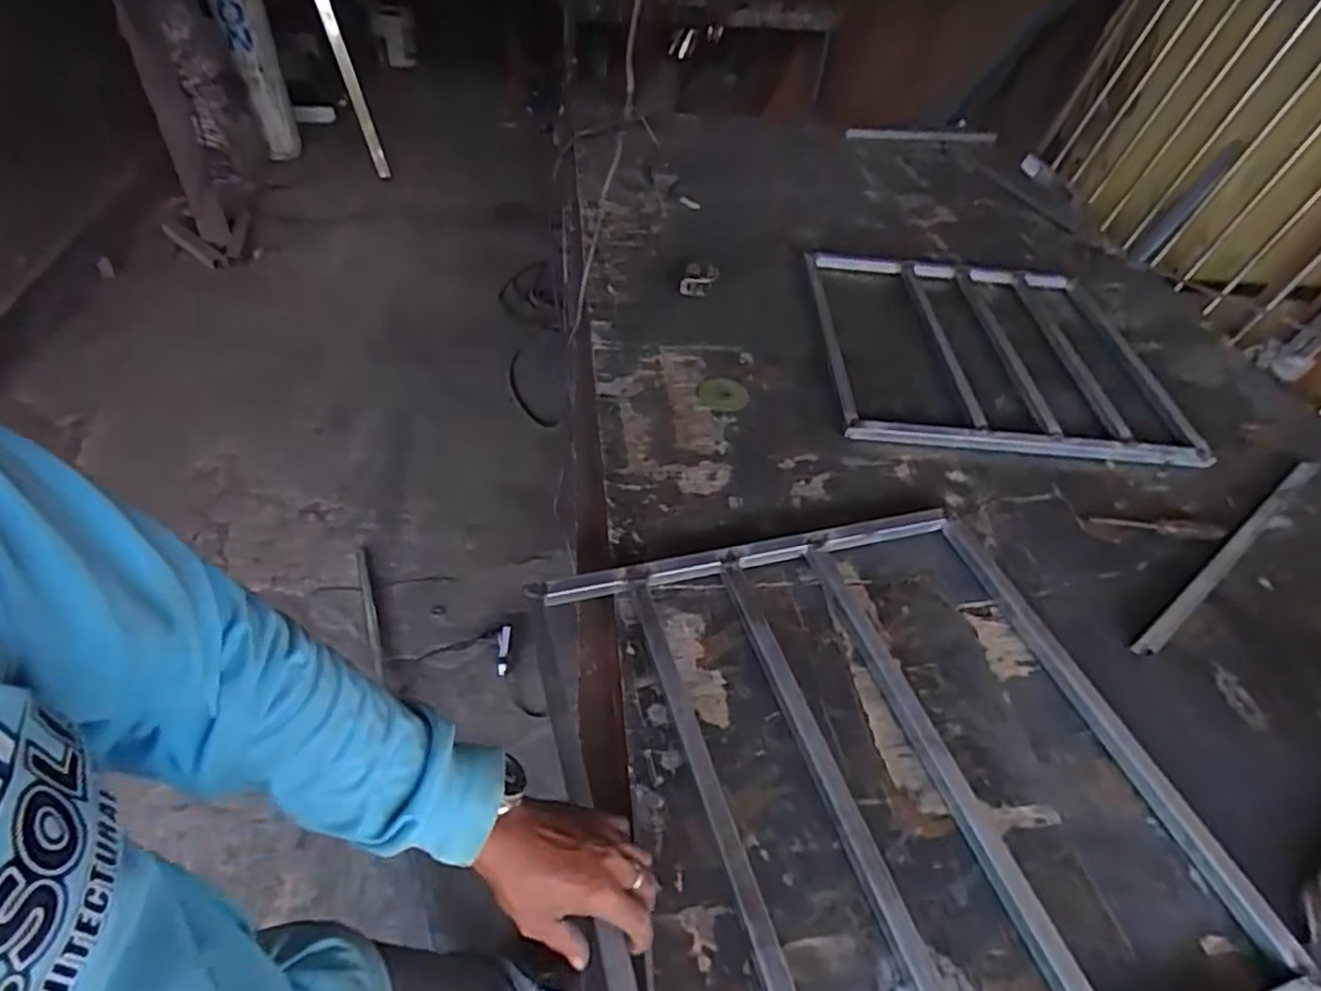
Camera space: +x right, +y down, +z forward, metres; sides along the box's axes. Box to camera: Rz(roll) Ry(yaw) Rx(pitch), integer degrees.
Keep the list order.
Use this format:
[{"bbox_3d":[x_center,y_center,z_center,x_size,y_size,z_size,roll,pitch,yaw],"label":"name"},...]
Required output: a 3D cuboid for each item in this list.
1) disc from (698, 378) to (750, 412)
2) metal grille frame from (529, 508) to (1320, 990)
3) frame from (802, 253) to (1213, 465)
[{"bbox_3d":[0.097,-0.157,1.060,0.075,0.004,0.088,6,45,-1],"label":"disc"},{"bbox_3d":[0.203,0.253,0.658,0.578,0.034,0.539,-10,48,-15],"label":"metal grille frame"},{"bbox_3d":[0.547,-0.280,1.200,0.570,0.048,0.582,4,43,-1],"label":"frame"}]

